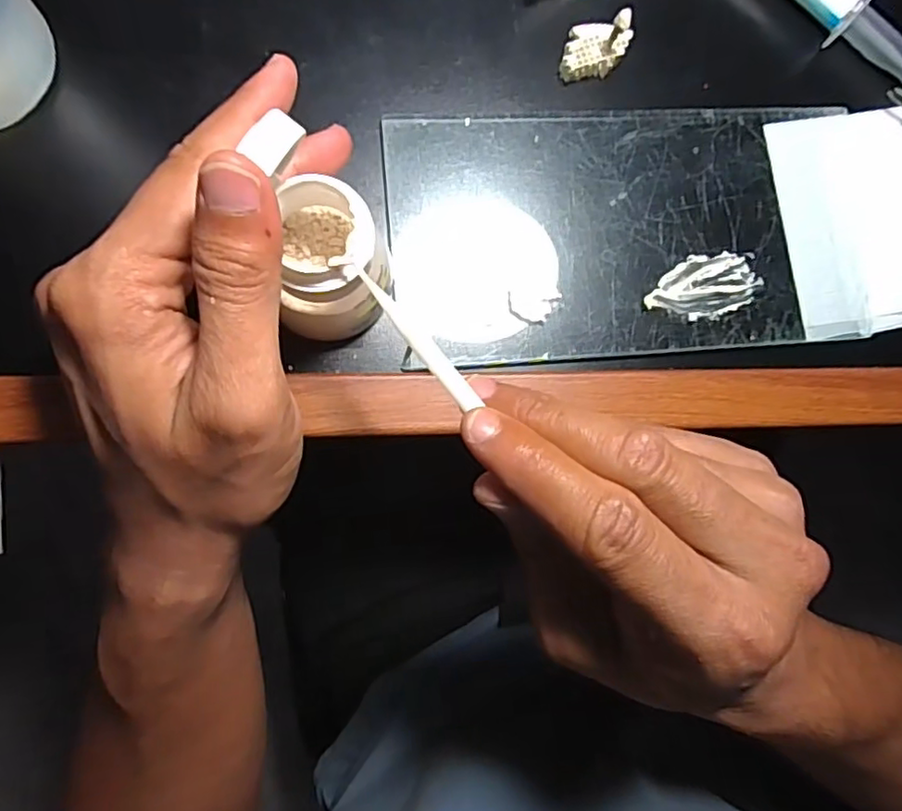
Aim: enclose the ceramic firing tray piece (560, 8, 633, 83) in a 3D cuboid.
[{"bbox_3d":[0.059,-0.146,0.255,0.031,0.011,0.019,-16,90,-7],"label":"ceramic firing tray piece"}]

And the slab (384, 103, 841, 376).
[{"bbox_3d":[0.060,-0.071,0.255,0.166,0.004,0.100,-6,88,-7],"label":"slab"}]

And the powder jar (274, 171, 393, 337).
[{"bbox_3d":[-0.040,-0.048,0.210,0.039,0.061,0.043,4,87,-6],"label":"powder jar"}]

